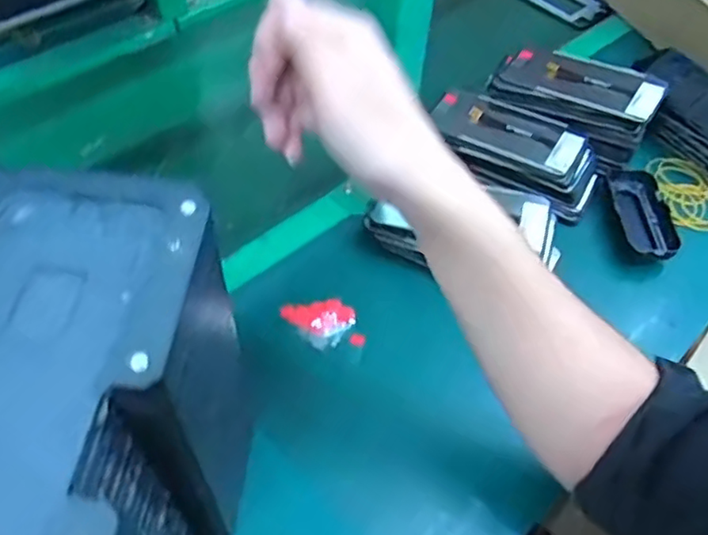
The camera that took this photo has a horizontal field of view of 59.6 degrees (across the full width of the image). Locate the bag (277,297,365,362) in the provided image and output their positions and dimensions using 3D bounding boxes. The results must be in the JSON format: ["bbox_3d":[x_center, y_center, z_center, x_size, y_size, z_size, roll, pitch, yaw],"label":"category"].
[{"bbox_3d":[-0.024,0.050,0.548,0.078,0.010,0.047,30,58,17],"label":"bag"}]

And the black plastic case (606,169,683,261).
[{"bbox_3d":[0.290,-0.051,0.619,0.047,0.023,0.108,2,54,-2],"label":"black plastic case"}]

